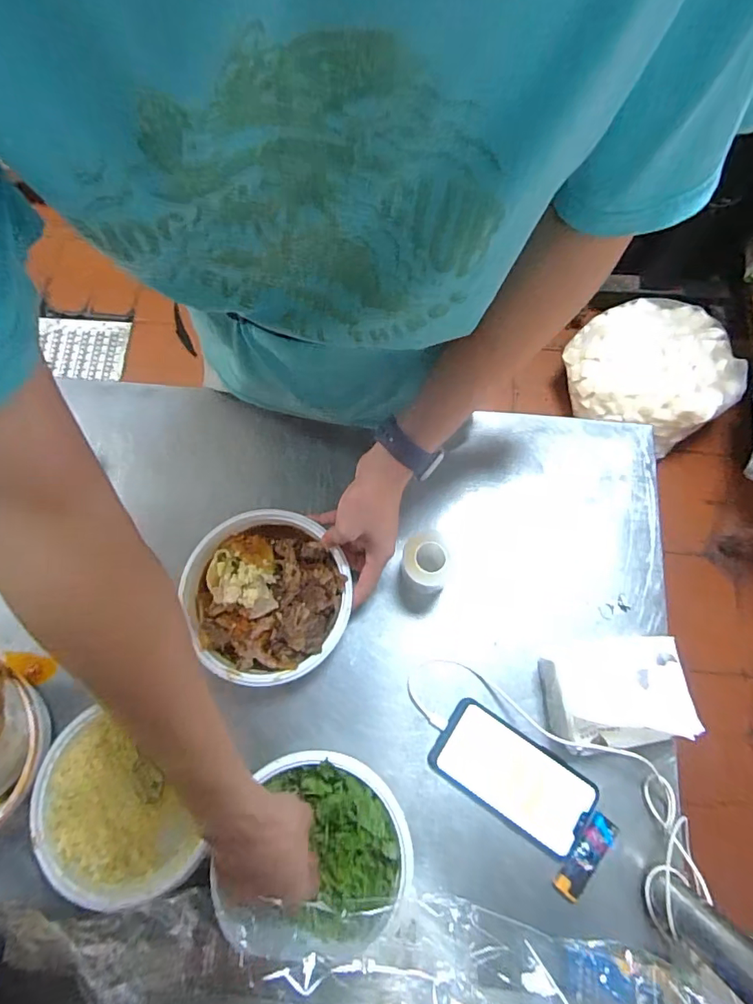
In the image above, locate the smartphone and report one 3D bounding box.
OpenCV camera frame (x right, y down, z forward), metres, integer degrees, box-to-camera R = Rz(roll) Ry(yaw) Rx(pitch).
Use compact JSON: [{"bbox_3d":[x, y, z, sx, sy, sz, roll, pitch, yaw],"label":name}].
[{"bbox_3d":[0.135,0.274,0.508,0.155,0.010,0.079,34,74,10],"label":"smartphone"}]

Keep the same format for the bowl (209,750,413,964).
[{"bbox_3d":[-0.057,0.322,0.463,0.169,0.062,0.173,0,72,-1],"label":"bowl"}]

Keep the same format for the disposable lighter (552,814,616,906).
[{"bbox_3d":[0.201,0.342,0.487,0.029,0.010,0.080,37,75,11],"label":"disposable lighter"}]

